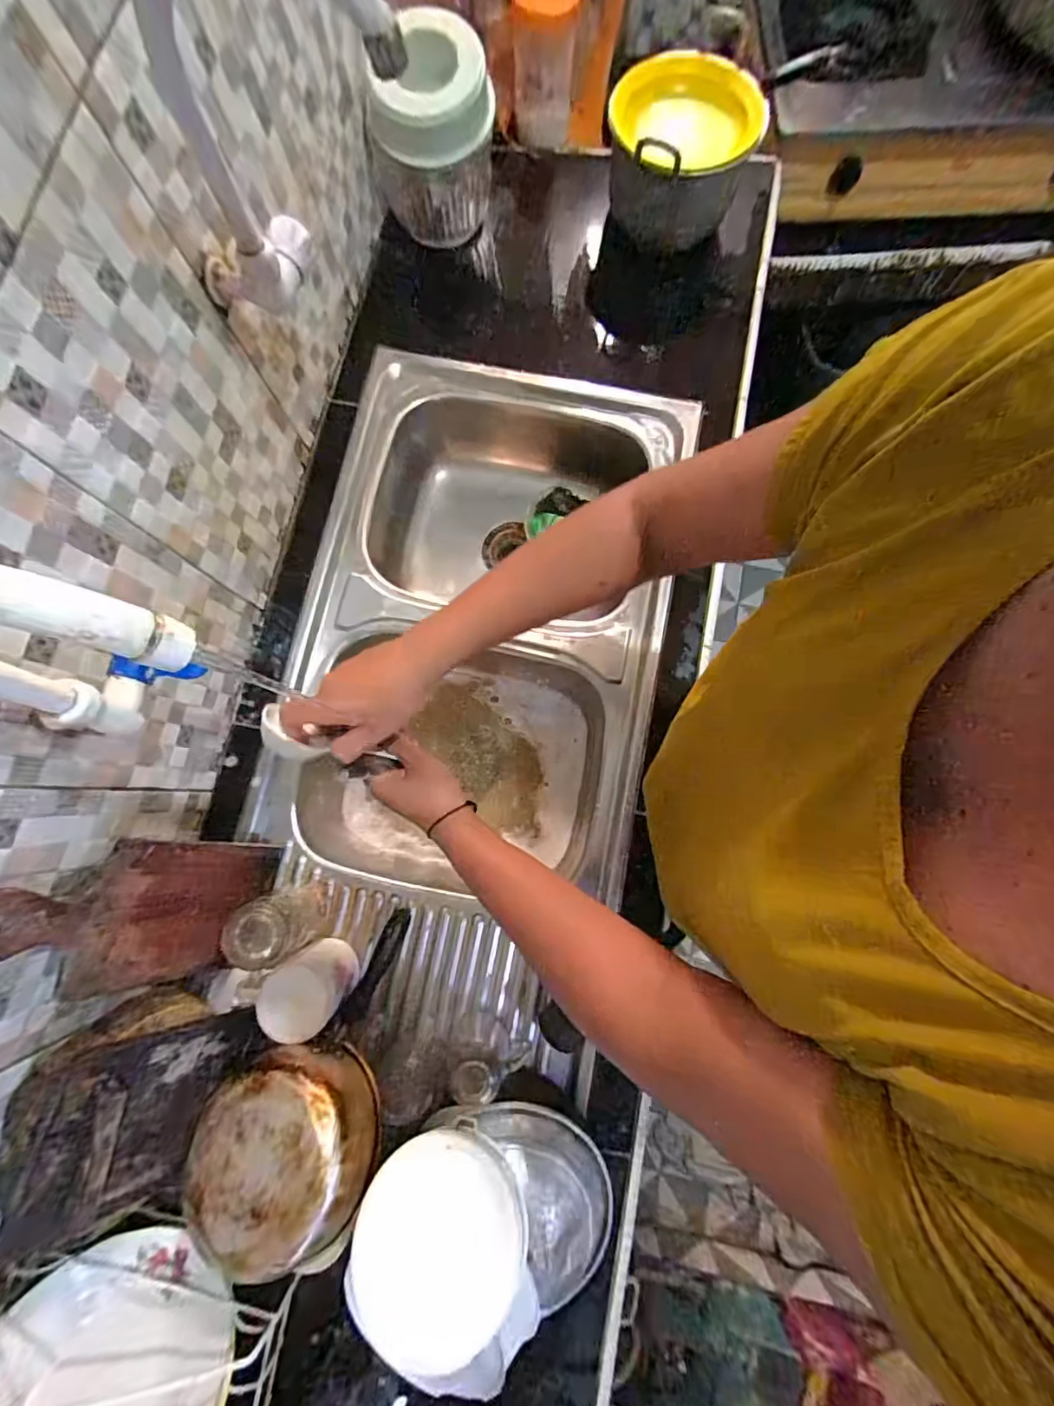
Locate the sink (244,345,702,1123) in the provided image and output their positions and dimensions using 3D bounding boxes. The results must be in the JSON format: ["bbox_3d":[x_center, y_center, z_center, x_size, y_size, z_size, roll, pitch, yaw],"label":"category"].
[{"bbox_3d":[-0.068,-0.021,0.760,0.472,0.218,0.947,11,80,3],"label":"sink"}]

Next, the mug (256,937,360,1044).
[{"bbox_3d":[-0.246,0.327,0.596,0.075,0.088,0.082,0,80,1],"label":"mug"}]

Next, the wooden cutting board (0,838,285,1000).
[{"bbox_3d":[-0.382,0.212,0.523,0.011,0.298,0.143,12,78,22],"label":"wooden cutting board"}]

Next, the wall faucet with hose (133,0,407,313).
[{"bbox_3d":[-0.189,-0.432,0.404,0.247,0.277,0.091,23,81,5],"label":"wall faucet with hose"}]

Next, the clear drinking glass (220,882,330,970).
[{"bbox_3d":[-0.282,0.252,0.594,0.064,0.122,0.069,0,80,1],"label":"clear drinking glass"}]

